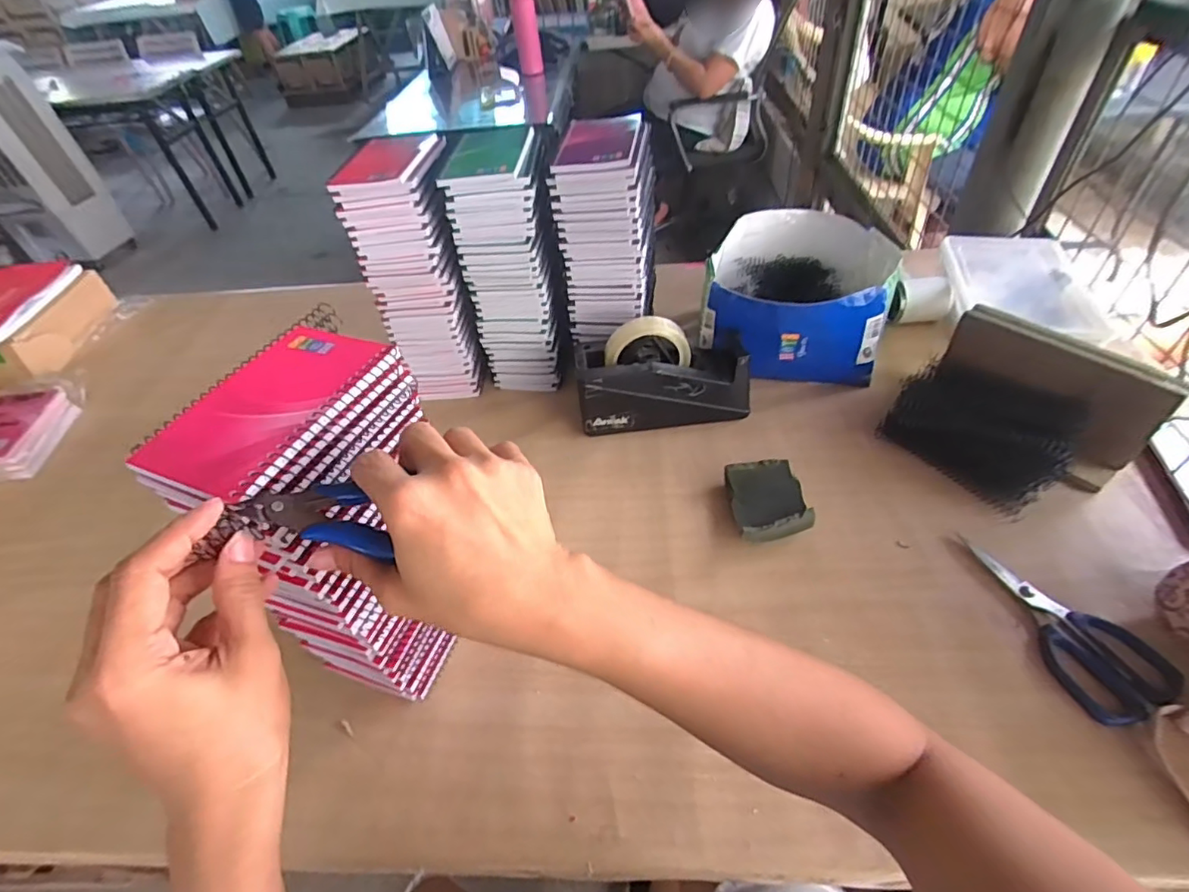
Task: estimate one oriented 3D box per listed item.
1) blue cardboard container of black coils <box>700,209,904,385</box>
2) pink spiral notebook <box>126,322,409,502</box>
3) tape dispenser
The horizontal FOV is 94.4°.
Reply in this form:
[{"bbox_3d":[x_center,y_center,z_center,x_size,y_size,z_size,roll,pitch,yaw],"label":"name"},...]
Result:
[{"bbox_3d":[0.263,-0.202,0.732,0.220,0.114,0.237,10,48,15],"label":"blue cardboard container of black coils"},{"bbox_3d":[-0.193,-0.026,0.325,0.092,0.007,0.139,14,49,19],"label":"pink spiral notebook"},{"bbox_3d":[0.081,-0.088,0.670,0.204,0.125,0.081,-8,46,-1],"label":"tape dispenser"}]

